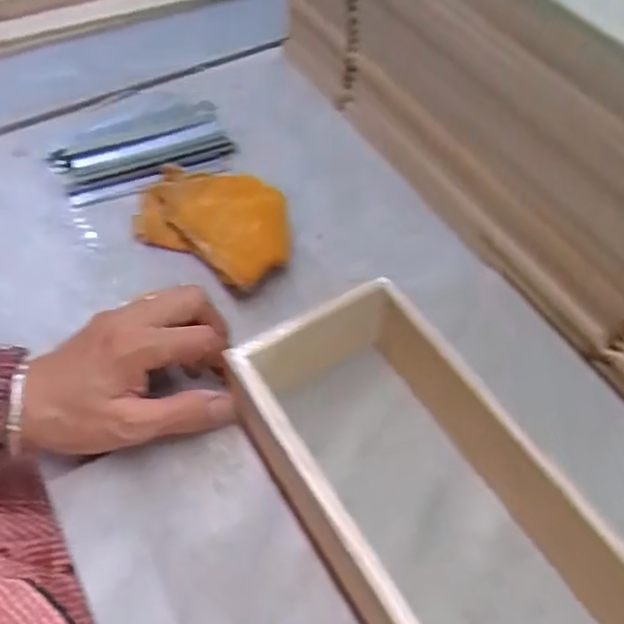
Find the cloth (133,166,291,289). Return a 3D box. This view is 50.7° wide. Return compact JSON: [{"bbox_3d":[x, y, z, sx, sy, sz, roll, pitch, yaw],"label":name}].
[{"bbox_3d":[-0.068,-0.066,0.456,0.128,0.034,0.071,31,59,20],"label":"cloth"}]

